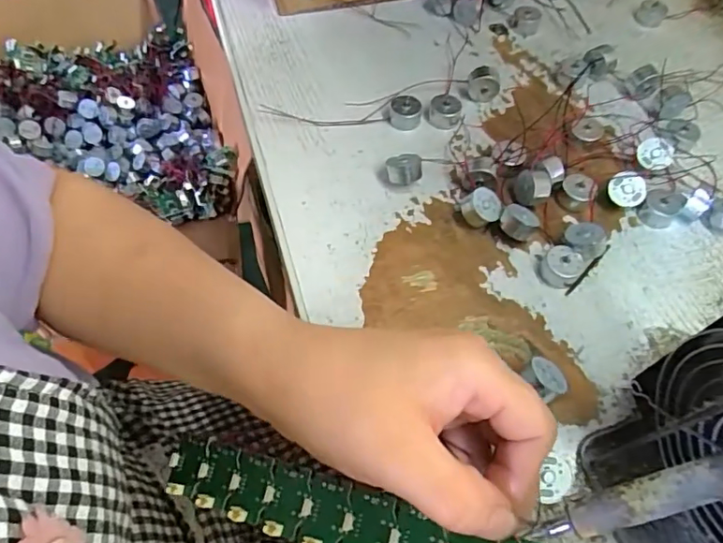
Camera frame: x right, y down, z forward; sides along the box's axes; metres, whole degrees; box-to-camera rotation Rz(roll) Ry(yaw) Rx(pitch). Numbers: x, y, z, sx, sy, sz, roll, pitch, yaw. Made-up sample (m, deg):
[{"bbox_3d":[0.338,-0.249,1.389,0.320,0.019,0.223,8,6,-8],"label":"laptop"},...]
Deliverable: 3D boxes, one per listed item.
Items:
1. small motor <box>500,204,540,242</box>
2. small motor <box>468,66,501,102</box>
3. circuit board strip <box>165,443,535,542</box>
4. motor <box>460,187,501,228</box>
[{"bbox_3d":[0.101,-0.031,0.335,0.017,0.019,0.021,-34,66,-21],"label":"small motor"},{"bbox_3d":[0.095,-0.143,0.402,0.024,0.026,0.013,-2,59,-3],"label":"small motor"},{"bbox_3d":[-0.016,0.107,0.231,0.191,0.008,0.030,3,55,30],"label":"circuit board strip"},{"bbox_3d":[0.077,-0.042,0.340,0.024,0.015,0.023,26,66,-7],"label":"motor"}]

